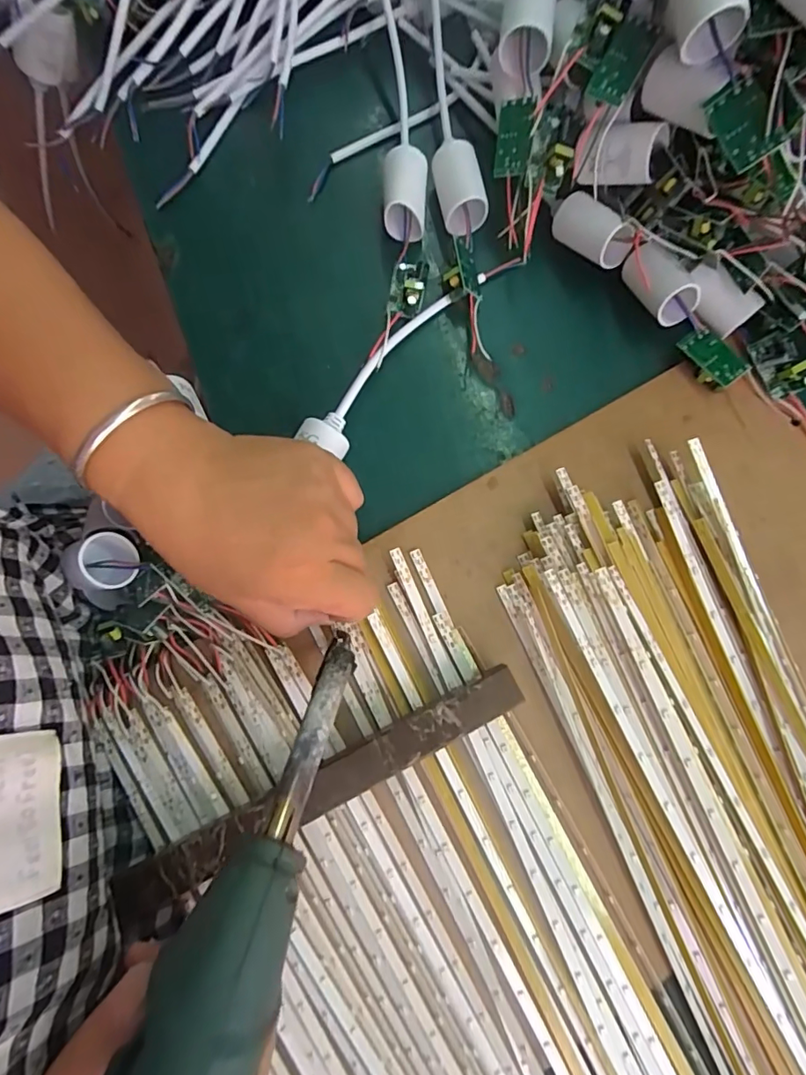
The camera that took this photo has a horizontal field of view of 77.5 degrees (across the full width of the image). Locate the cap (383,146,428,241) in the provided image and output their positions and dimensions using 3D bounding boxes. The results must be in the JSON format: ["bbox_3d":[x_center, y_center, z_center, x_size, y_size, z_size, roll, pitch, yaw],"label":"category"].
[{"bbox_3d":[0.002,-0.212,0.309,0.026,0.028,0.047,0,80,-1],"label":"cap"}]

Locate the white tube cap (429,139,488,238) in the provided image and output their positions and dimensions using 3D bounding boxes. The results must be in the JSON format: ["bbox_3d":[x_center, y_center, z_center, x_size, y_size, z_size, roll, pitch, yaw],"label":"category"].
[{"bbox_3d":[0.036,-0.215,0.310,0.029,0.025,0.053,-7,80,-2],"label":"white tube cap"}]

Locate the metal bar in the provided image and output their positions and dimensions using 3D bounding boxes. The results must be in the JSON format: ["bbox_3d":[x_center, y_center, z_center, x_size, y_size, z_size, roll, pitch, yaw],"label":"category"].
[{"bbox_3d":[-0.037,0.123,0.248,0.208,0.022,0.024,-28,82,-5],"label":"metal bar"}]

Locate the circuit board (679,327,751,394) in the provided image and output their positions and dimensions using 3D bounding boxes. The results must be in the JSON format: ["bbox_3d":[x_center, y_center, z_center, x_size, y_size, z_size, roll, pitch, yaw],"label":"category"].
[{"bbox_3d":[0.184,-0.107,0.300,0.021,0.014,0.038,-38,78,6],"label":"circuit board"}]

